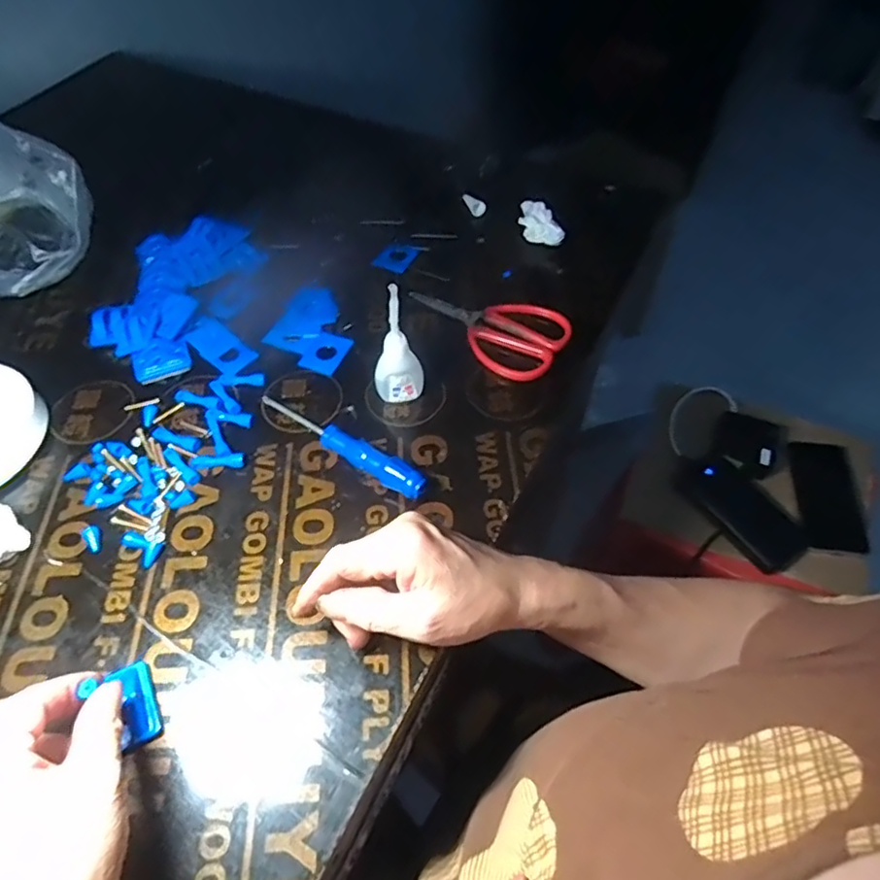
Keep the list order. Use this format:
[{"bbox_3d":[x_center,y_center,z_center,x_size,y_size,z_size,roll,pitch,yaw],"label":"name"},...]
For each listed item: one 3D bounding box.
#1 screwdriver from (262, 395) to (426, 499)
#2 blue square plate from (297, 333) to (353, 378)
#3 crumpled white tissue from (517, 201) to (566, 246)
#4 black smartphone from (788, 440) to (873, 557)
[{"bbox_3d":[-0.073,0.001,0.440,0.151,0.019,0.020,31,61,22],"label":"screwdriver"},{"bbox_3d":[-0.097,-0.074,0.503,0.035,0.004,0.045,16,56,13],"label":"blue square plate"},{"bbox_3d":[0.093,-0.206,0.575,0.018,0.034,0.061,-25,58,-15],"label":"crumpled white tissue"},{"bbox_3d":[0.517,0.075,0.789,0.088,0.013,0.164,9,54,-1],"label":"black smartphone"}]

